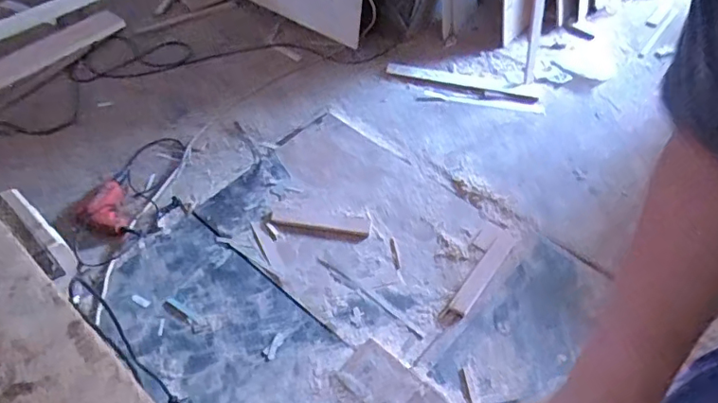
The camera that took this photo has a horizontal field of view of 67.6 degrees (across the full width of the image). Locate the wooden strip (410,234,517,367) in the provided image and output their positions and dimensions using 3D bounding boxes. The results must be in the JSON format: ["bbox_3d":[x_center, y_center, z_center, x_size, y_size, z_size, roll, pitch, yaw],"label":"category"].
[{"bbox_3d":[0.305,0.257,1.501,0.060,0.018,0.501,31,56,22],"label":"wooden strip"}]

